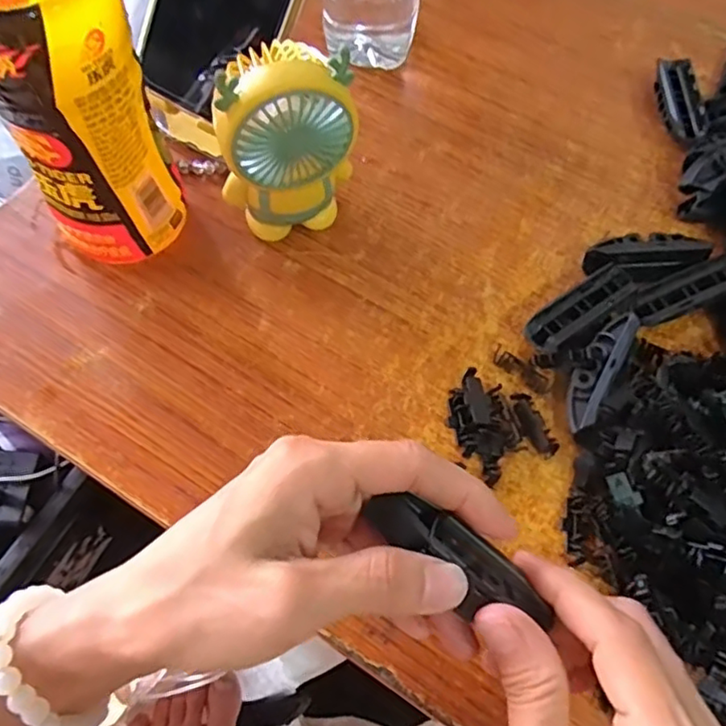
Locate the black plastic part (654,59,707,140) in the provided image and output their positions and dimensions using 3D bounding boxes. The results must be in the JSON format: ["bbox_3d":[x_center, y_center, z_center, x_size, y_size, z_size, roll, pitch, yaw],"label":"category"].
[{"bbox_3d":[0.208,-0.171,0.413,0.025,0.018,0.071,4,63,0],"label":"black plastic part"}]

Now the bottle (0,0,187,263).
[{"bbox_3d":[-0.136,-0.127,0.286,0.070,0.184,0.073,-23,66,-13],"label":"bottle"}]

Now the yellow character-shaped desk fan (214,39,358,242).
[{"bbox_3d":[-0.039,-0.109,0.320,0.065,0.115,0.032,-16,65,-9],"label":"yellow character-shaped desk fan"}]

